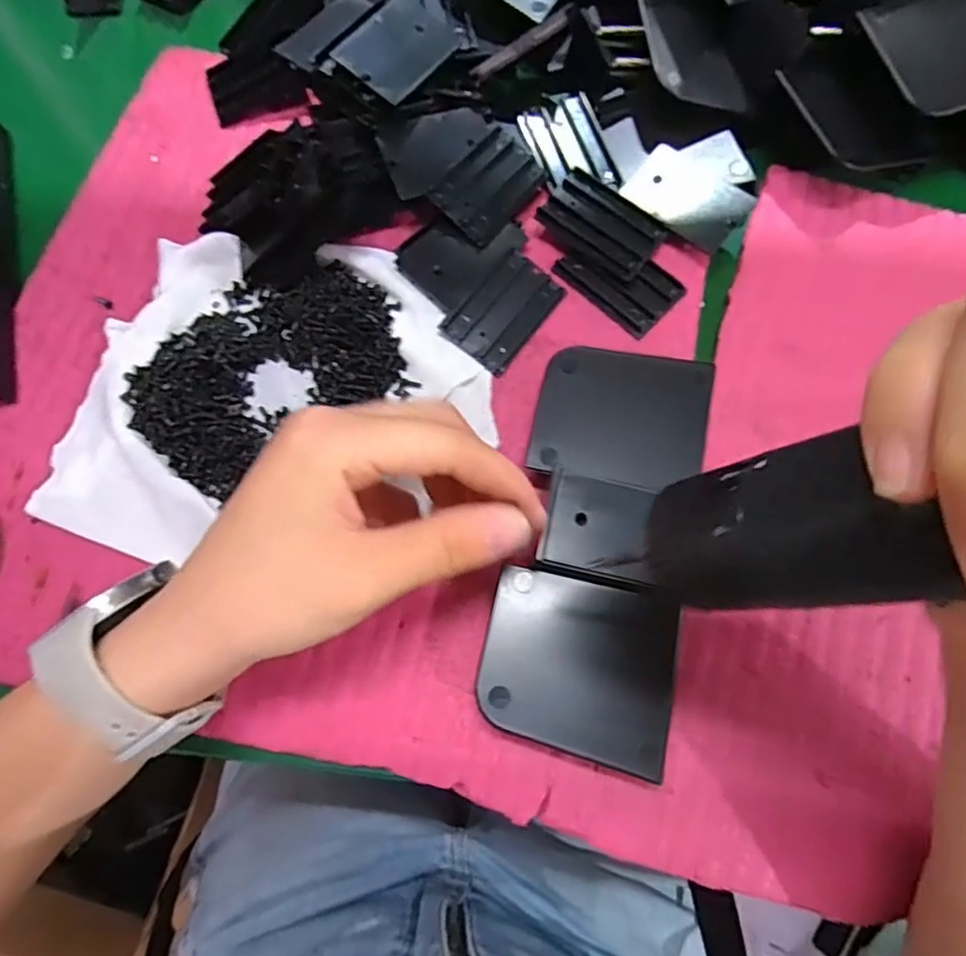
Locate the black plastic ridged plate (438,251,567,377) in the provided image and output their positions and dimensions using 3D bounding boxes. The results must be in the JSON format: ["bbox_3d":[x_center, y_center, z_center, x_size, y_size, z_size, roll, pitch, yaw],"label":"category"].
[{"bbox_3d":[0.010,-0.076,0.298,0.033,0.004,0.053,40,76,-6],"label":"black plastic ridged plate"}]

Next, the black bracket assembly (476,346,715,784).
[{"bbox_3d":[0.047,0.021,0.251,0.069,0.018,0.160,12,72,4],"label":"black bracket assembly"}]

